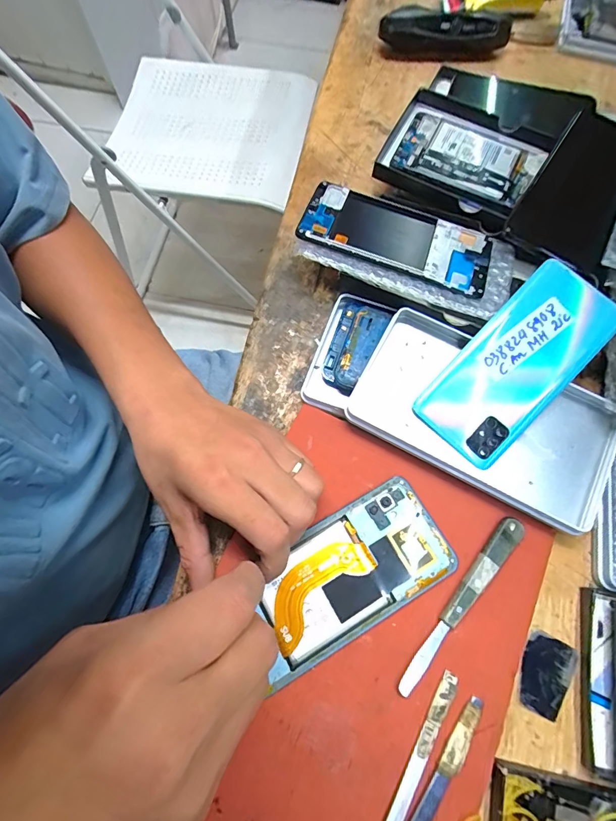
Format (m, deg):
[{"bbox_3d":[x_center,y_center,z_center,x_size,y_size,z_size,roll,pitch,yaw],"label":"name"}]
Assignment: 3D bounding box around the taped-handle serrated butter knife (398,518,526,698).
[{"bbox_3d":[0.100,0.125,0.262,0.015,0.009,0.130,40,76,13],"label":"taped-handle serrated butter knife"}]

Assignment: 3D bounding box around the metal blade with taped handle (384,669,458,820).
[{"bbox_3d":[0.058,0.219,0.232,0.010,0.005,0.128,29,74,10],"label":"metal blade with taped handle"}]

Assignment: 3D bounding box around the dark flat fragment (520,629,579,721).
[{"bbox_3d":[0.153,0.170,0.257,0.030,0.004,0.045,27,73,10],"label":"dark flat fragment"}]

